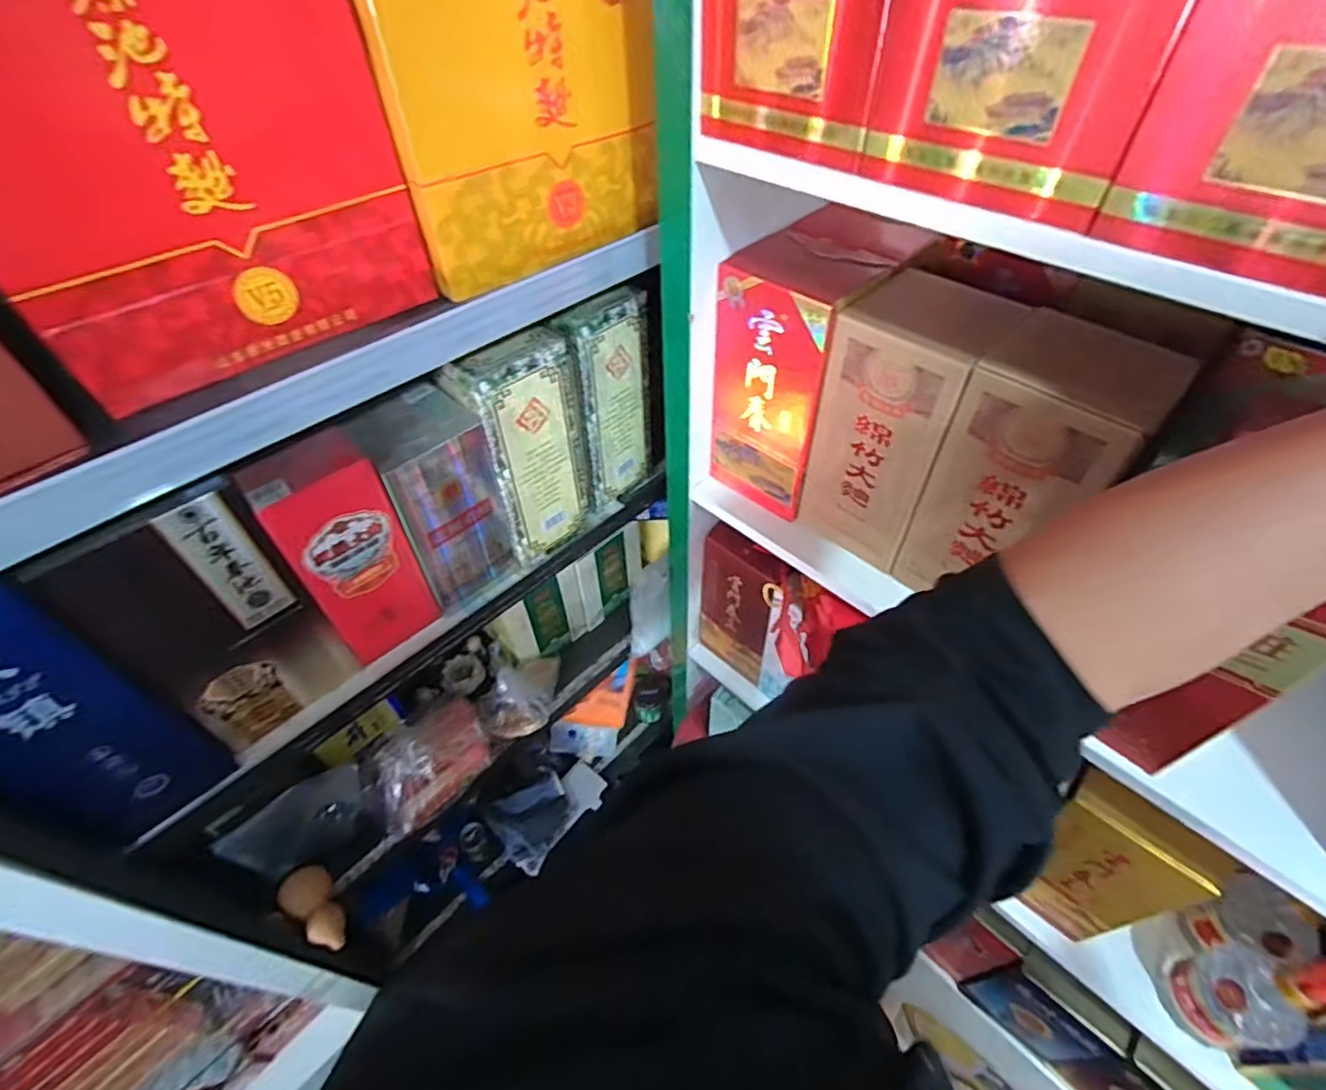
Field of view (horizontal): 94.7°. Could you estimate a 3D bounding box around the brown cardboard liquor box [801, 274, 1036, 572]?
[{"bbox_3d":[0.246,-0.126,0.639,0.128,0.264,0.134,31,56,26],"label":"brown cardboard liquor box"}]

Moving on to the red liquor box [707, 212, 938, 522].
[{"bbox_3d":[0.148,-0.189,0.692,0.133,0.268,0.133,36,58,28],"label":"red liquor box"}]

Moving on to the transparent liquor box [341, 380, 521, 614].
[{"bbox_3d":[-0.249,-0.047,0.696,0.112,0.229,0.108,-33,56,-25],"label":"transparent liquor box"}]

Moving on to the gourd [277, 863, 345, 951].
[{"bbox_3d":[-0.458,0.476,0.800,0.054,0.046,0.112,-32,55,-24],"label":"gourd"}]

